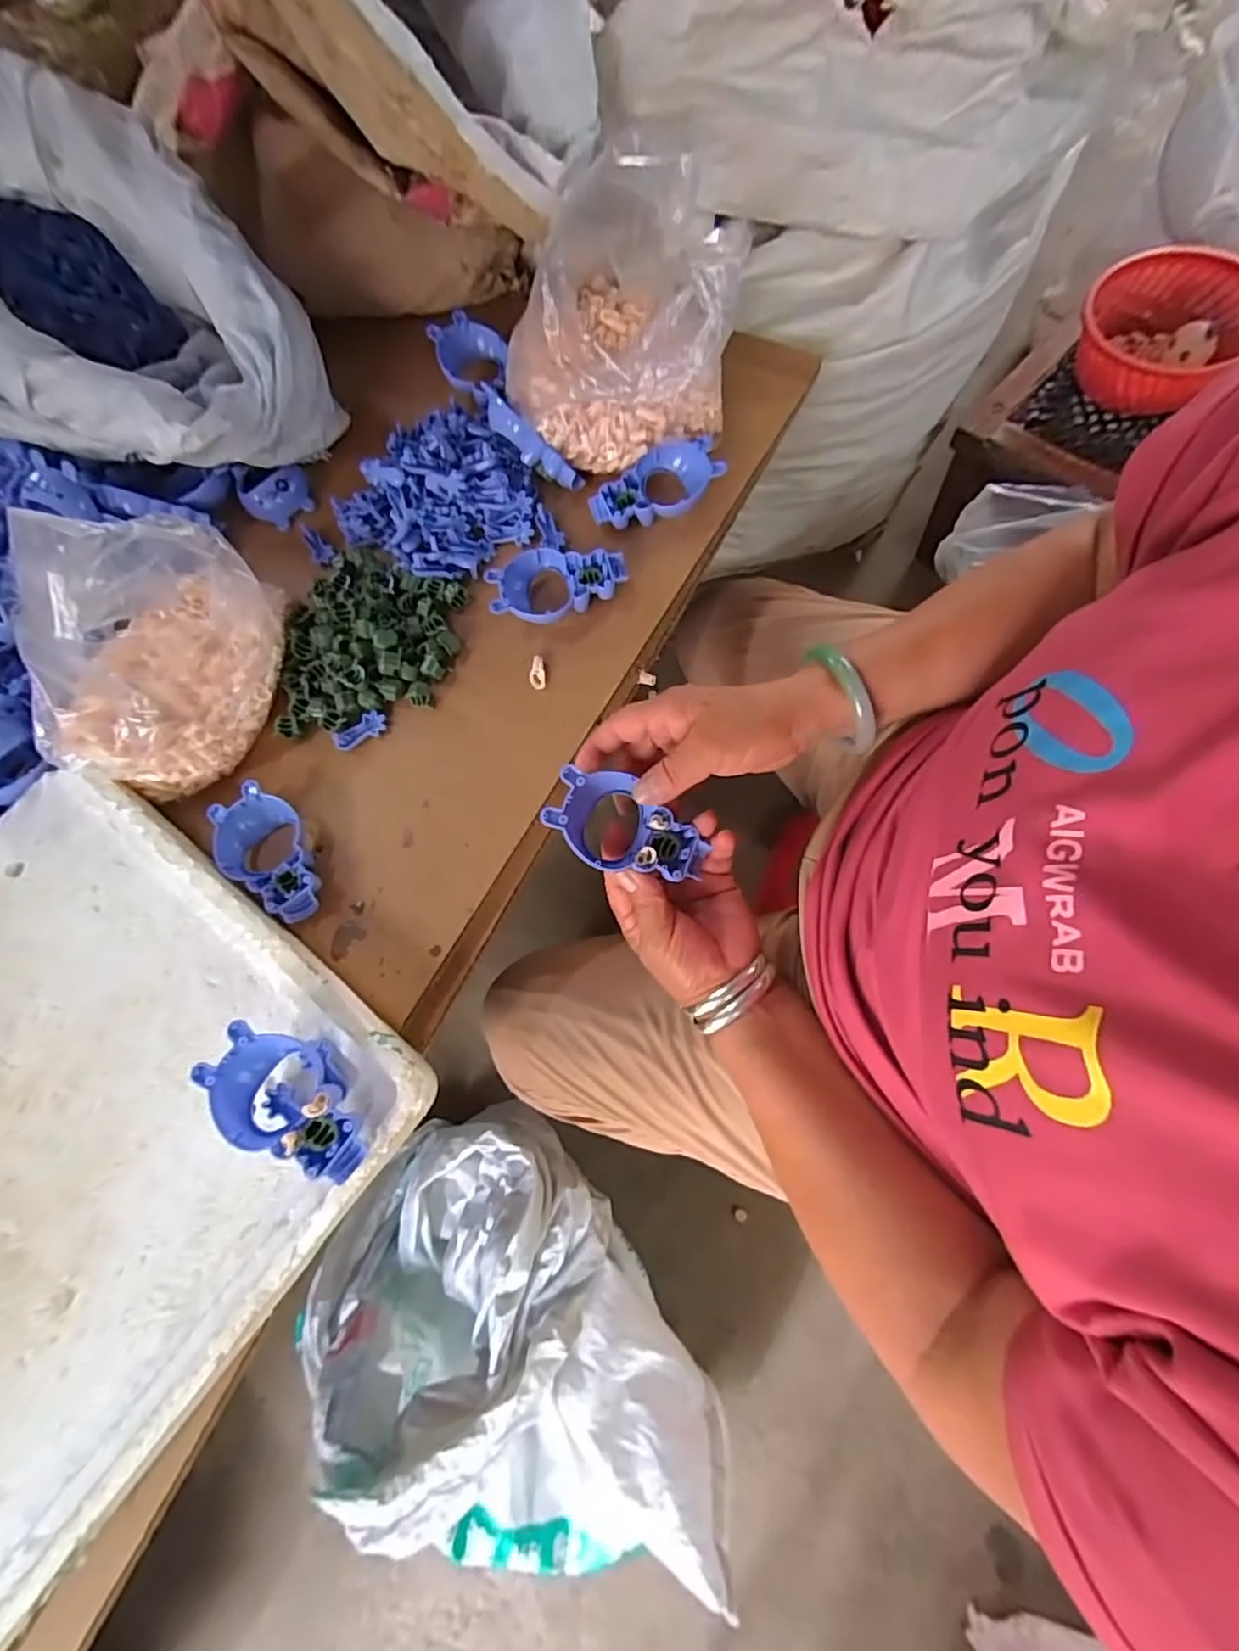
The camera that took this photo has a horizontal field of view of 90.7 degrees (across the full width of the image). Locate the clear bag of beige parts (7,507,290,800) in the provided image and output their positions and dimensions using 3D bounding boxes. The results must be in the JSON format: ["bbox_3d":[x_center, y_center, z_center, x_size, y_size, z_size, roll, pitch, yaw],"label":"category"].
[{"bbox_3d":[-0.320,-0.131,0.402,0.113,0.141,0.187,20,73,9],"label":"clear bag of beige parts"}]

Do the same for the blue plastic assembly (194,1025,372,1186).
[{"bbox_3d":[-0.187,0.157,0.356,0.101,0.043,0.059,18,73,8],"label":"blue plastic assembly"}]

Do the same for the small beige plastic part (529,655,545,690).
[{"bbox_3d":[-0.062,-0.116,0.462,0.012,0.006,0.027,-2,87,2],"label":"small beige plastic part"}]

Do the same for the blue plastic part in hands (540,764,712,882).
[{"bbox_3d":[0.004,0.003,0.376,0.100,0.015,0.057,24,74,-14],"label":"blue plastic part in hands"}]

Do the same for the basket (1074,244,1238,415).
[{"bbox_3d":[0.618,-0.558,0.704,0.187,0.088,0.175,-41,73,-5],"label":"basket"}]

